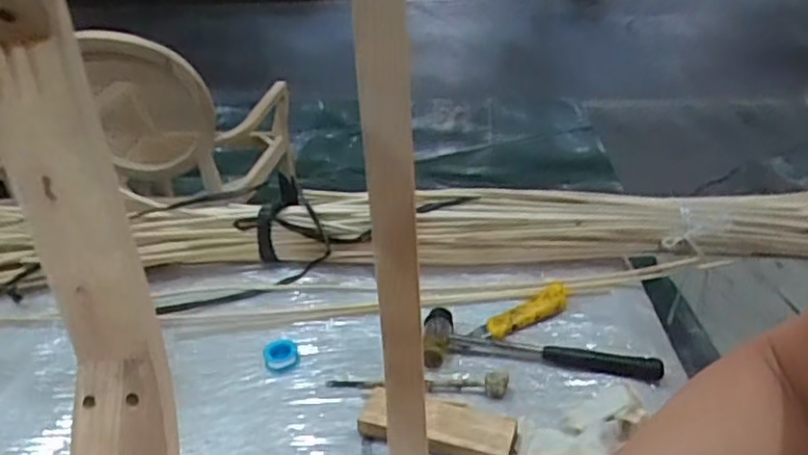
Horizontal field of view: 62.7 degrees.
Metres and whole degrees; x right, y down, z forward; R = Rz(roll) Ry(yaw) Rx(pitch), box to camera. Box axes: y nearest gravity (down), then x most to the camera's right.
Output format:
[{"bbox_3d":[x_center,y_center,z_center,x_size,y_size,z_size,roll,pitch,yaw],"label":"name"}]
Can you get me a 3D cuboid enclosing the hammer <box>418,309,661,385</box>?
[{"bbox_3d":[0.164,0.143,0.800,0.280,0.031,0.085,2,32,9],"label":"hammer"}]

